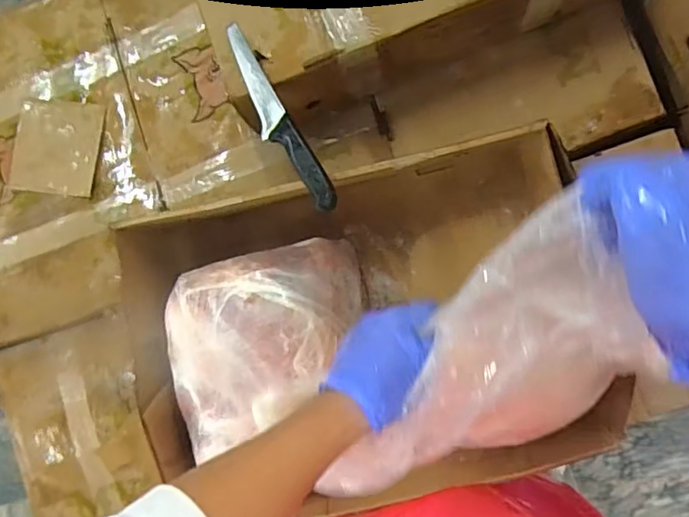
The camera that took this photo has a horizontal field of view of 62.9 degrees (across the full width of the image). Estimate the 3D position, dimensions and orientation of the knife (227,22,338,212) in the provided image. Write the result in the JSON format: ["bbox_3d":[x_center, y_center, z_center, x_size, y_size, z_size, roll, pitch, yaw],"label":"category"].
[{"bbox_3d":[-0.091,-0.181,0.723,0.042,0.024,0.278,-32,84,7],"label":"knife"}]

